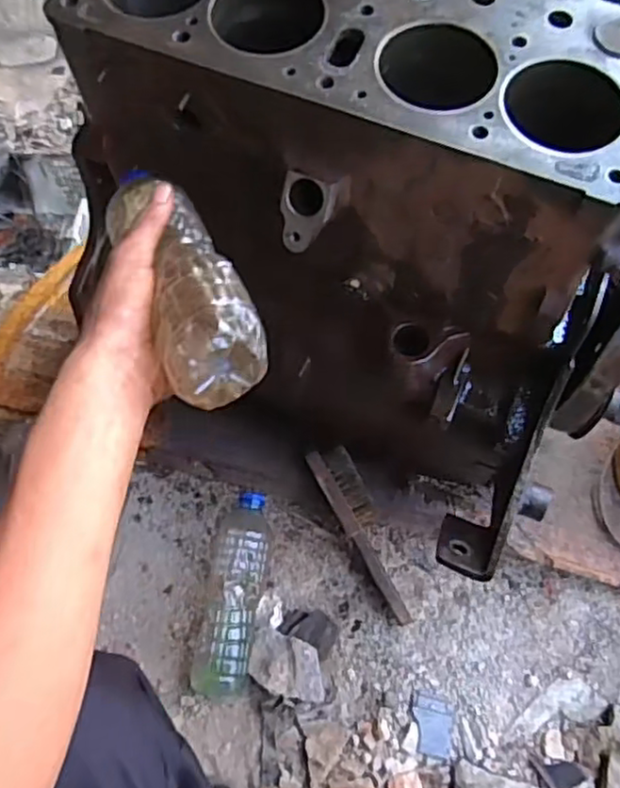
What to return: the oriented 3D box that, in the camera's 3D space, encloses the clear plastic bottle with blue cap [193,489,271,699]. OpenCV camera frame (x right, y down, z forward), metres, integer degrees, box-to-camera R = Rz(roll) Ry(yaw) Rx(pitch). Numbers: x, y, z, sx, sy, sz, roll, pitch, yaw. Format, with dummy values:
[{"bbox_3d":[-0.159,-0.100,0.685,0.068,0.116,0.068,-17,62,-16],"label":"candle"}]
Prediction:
[{"bbox_3d":[-0.089,0.235,0.797,0.070,0.061,0.226,5,64,1],"label":"clear plastic bottle with blue cap"}]

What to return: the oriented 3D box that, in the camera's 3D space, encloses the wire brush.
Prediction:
[{"bbox_3d":[0.066,0.172,0.829,0.051,0.023,0.226,-23,88,-12],"label":"wire brush"}]

